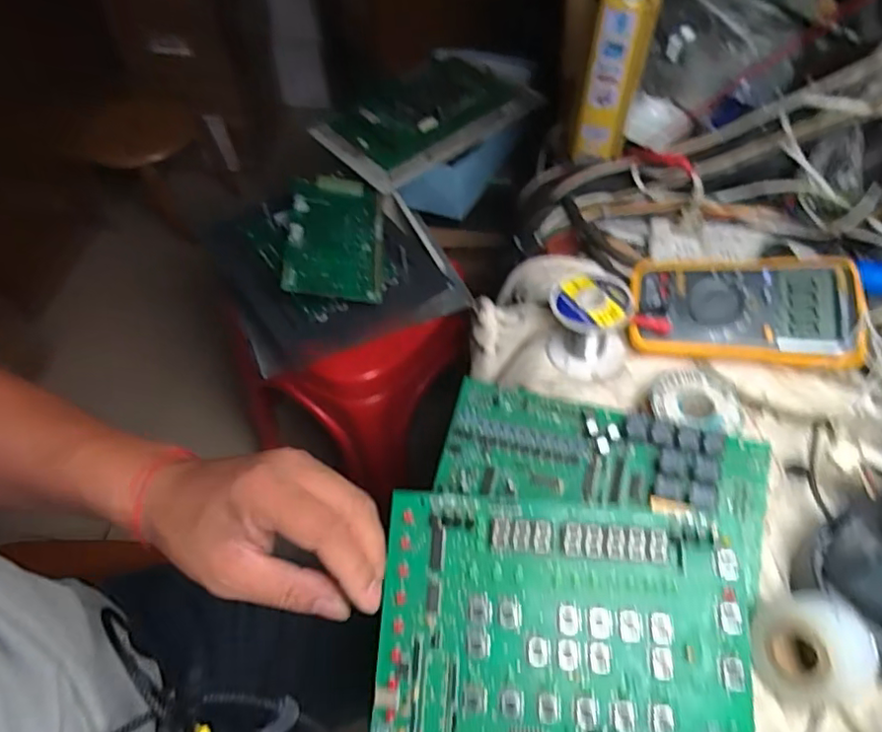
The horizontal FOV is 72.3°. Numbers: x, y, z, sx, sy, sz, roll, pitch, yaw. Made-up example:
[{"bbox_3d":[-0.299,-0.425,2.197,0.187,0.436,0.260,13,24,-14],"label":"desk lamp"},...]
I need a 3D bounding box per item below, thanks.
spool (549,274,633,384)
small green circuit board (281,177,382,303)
[{"bbox_3d":[0.125,-0.035,0.511,0.066,0.064,0.063,9,55,9],"label":"spool"},{"bbox_3d":[-0.135,-0.168,0.772,0.116,0.011,0.203,5,61,-15],"label":"small green circuit board"}]

